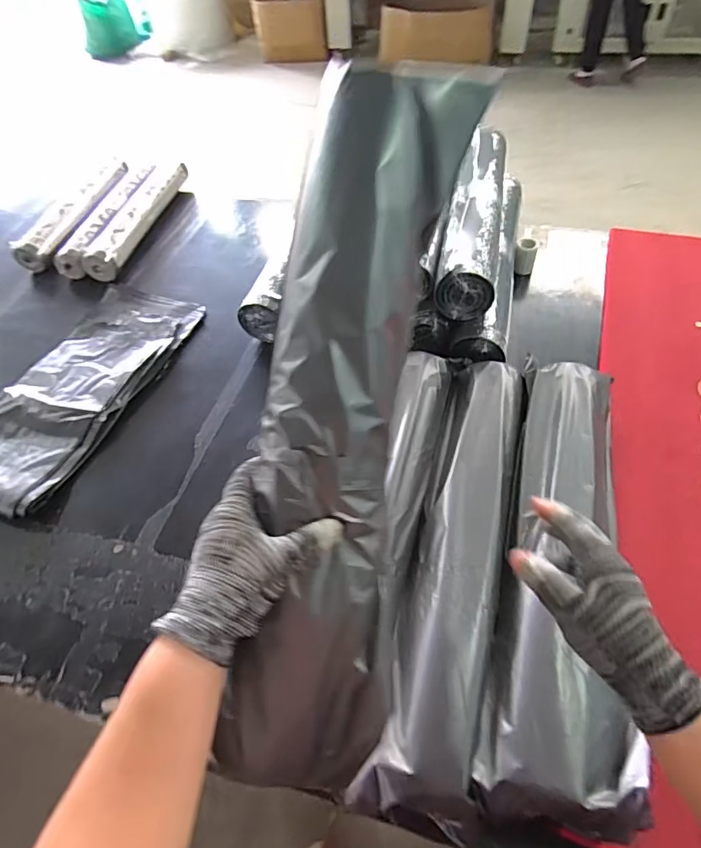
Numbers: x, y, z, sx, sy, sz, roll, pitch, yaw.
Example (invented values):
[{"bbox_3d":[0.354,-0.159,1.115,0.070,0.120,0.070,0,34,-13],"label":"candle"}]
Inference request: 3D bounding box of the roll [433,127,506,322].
[{"bbox_3d":[0.238,-0.407,1.001,0.112,0.112,0.493,8,52,10],"label":"roll"}]

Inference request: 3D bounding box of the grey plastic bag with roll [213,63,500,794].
[{"bbox_3d":[-0.001,-0.017,0.419,0.134,0.066,0.566,7,84,9],"label":"grey plastic bag with roll"}]

